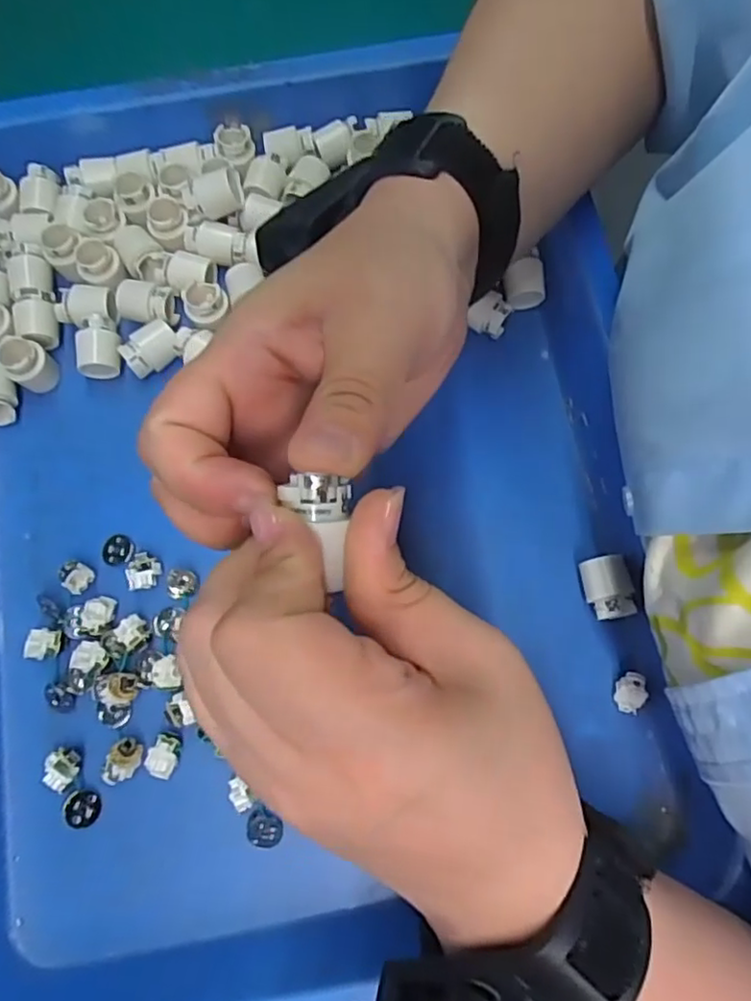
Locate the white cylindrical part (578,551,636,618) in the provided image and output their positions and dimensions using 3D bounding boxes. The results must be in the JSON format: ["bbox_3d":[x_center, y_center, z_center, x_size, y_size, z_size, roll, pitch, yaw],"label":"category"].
[{"bbox_3d":[0.104,0.039,0.290,0.019,0.020,0.029,-12,74,-2],"label":"white cylindrical part"}]

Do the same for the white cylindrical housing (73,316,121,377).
[{"bbox_3d":[-0.137,-0.076,0.321,0.021,0.020,0.026,-4,74,0],"label":"white cylindrical housing"}]

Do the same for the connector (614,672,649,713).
[{"bbox_3d":[0.114,0.086,0.285,0.012,0.012,0.017,11,75,4],"label":"connector"}]

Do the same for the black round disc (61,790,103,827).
[{"bbox_3d":[-0.127,0.134,0.277,0.015,0.004,0.015,13,59,-23],"label":"black round disc"}]

